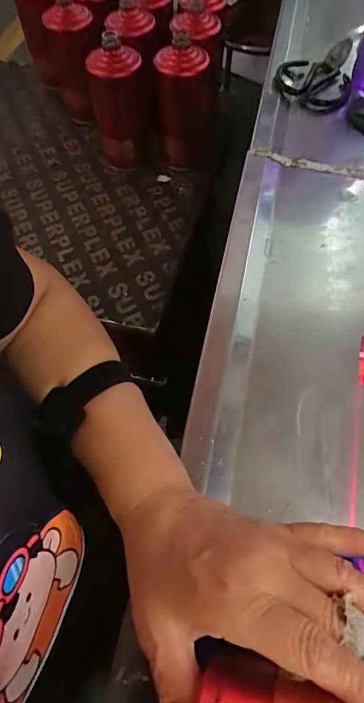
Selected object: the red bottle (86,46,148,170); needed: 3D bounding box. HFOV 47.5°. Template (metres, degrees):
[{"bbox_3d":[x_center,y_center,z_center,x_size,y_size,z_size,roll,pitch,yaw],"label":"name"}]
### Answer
[{"bbox_3d":[-0.091,-0.354,0.620,0.076,0.173,0.078,-10,61,-4],"label":"red bottle"}]

